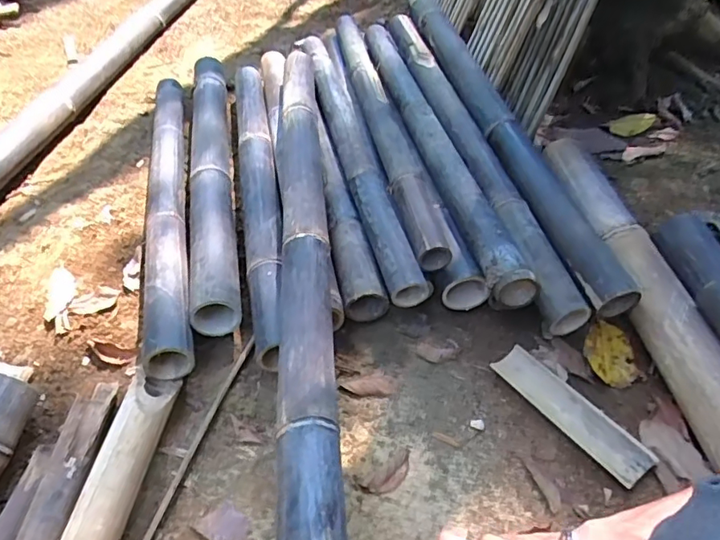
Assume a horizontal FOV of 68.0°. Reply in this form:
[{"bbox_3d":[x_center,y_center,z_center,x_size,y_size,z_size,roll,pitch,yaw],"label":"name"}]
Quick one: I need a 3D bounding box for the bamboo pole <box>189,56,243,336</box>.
[{"bbox_3d":[-0.307,-0.237,1.104,0.084,0.068,0.913,-11,46,-6],"label":"bamboo pole"}]

